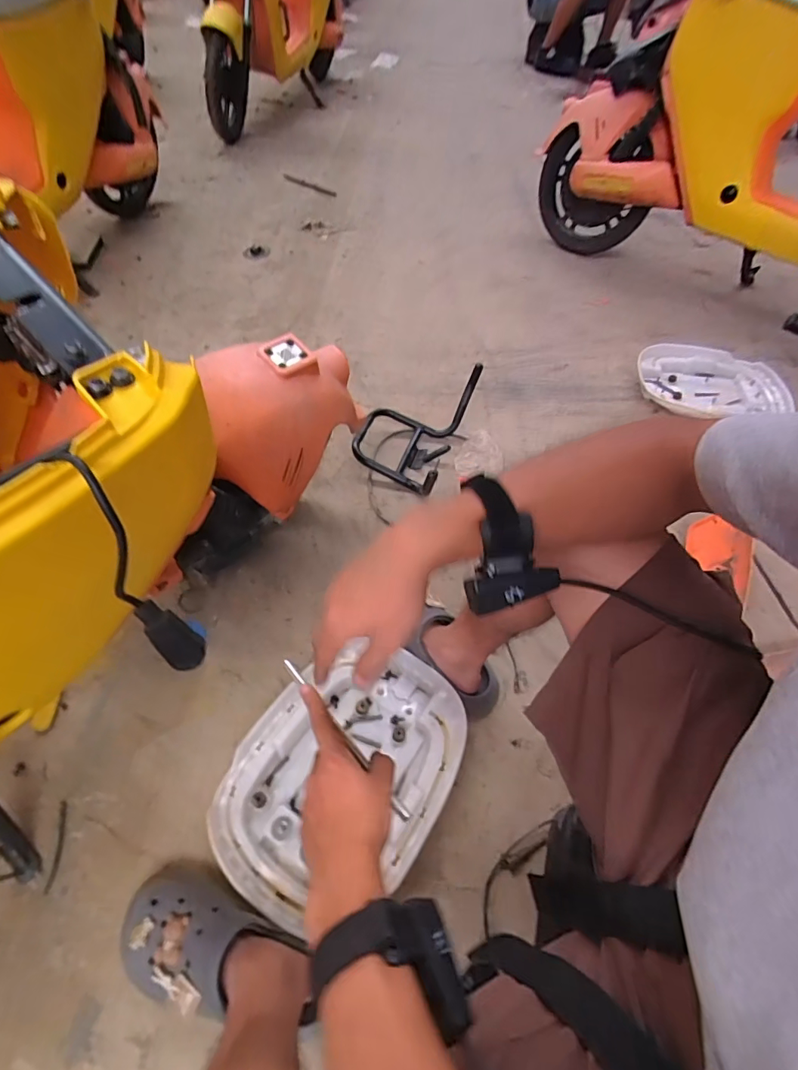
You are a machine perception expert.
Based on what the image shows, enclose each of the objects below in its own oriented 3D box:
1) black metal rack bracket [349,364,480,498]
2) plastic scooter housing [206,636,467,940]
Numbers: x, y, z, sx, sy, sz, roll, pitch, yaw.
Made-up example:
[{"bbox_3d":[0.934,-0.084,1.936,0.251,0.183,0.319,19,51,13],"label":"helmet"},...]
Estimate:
[{"bbox_3d":[0.029,-0.246,1.035,0.199,0.138,0.263,22,56,12],"label":"black metal rack bracket"},{"bbox_3d":[-0.075,0.326,0.667,0.276,0.043,0.358,26,57,15],"label":"plastic scooter housing"}]

